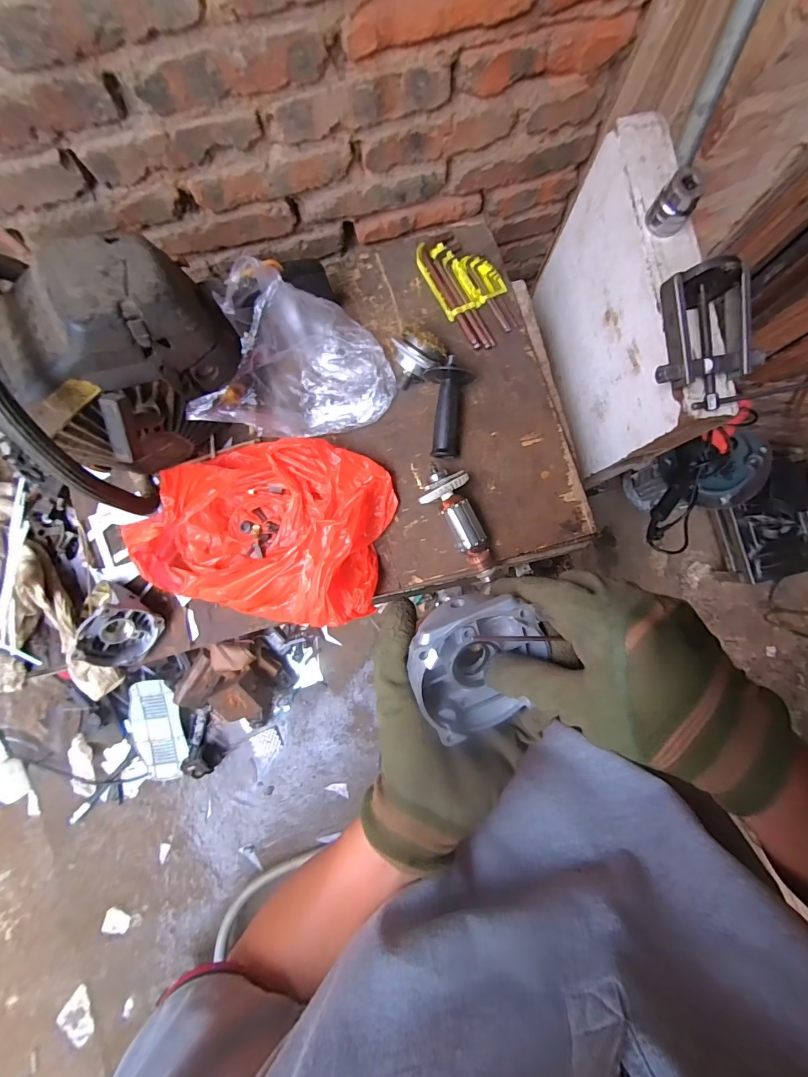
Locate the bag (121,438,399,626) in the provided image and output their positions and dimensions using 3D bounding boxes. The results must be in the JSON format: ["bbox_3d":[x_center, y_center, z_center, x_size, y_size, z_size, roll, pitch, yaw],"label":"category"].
[{"bbox_3d":[-0.178,-0.021,0.529,0.312,0.067,0.234,12,86,3],"label":"bag"}]

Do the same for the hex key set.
[{"bbox_3d":[0.091,-0.346,0.573,0.089,0.014,0.167,-27,85,0],"label":"hex key set"}]

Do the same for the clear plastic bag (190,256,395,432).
[{"bbox_3d":[-0.132,-0.224,0.506,0.229,0.138,0.171,2,86,3],"label":"clear plastic bag"}]

